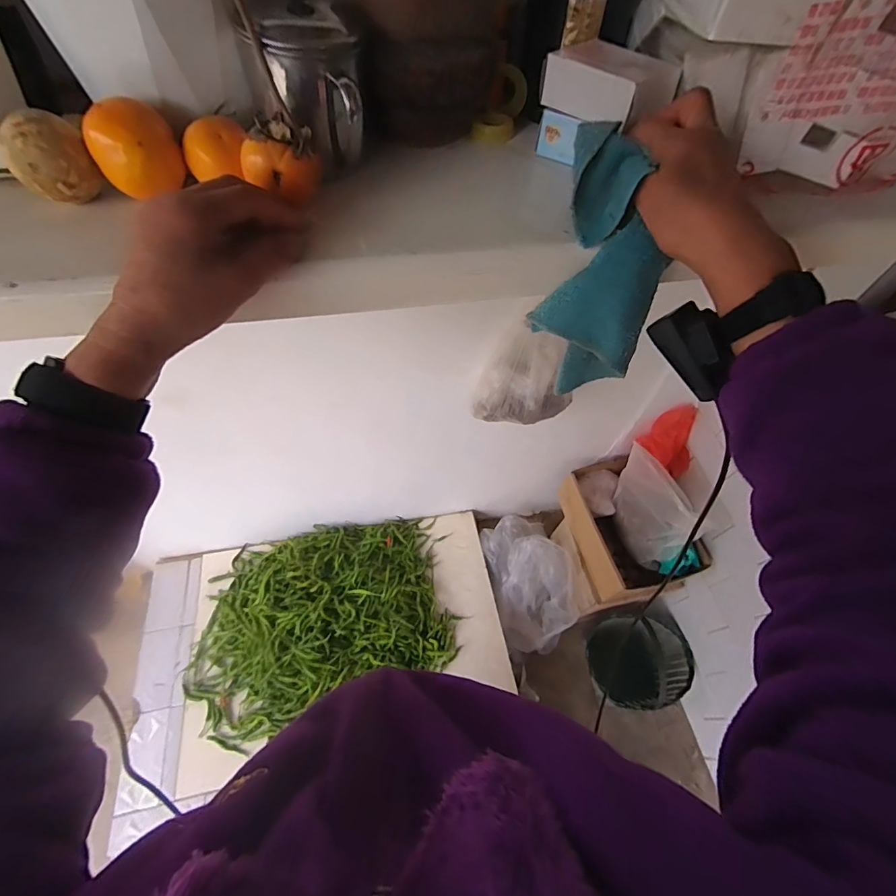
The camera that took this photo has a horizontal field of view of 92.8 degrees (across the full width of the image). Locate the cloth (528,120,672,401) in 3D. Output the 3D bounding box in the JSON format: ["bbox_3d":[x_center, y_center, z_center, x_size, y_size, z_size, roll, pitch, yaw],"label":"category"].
[{"bbox_3d":[0.119,-0.142,0.347,0.089,0.199,0.053,-5,24,-7],"label":"cloth"}]

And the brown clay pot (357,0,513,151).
[{"bbox_3d":[-0.011,-0.359,0.352,0.113,0.163,0.133,9,57,2],"label":"brown clay pot"}]

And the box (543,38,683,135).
[{"bbox_3d":[0.139,-0.308,0.362,0.064,0.038,0.100,-35,66,-23],"label":"box"}]

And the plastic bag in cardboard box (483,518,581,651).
[{"bbox_3d":[0.252,0.422,1.364,0.233,0.266,0.382,-7,58,-9],"label":"plastic bag in cardboard box"}]

